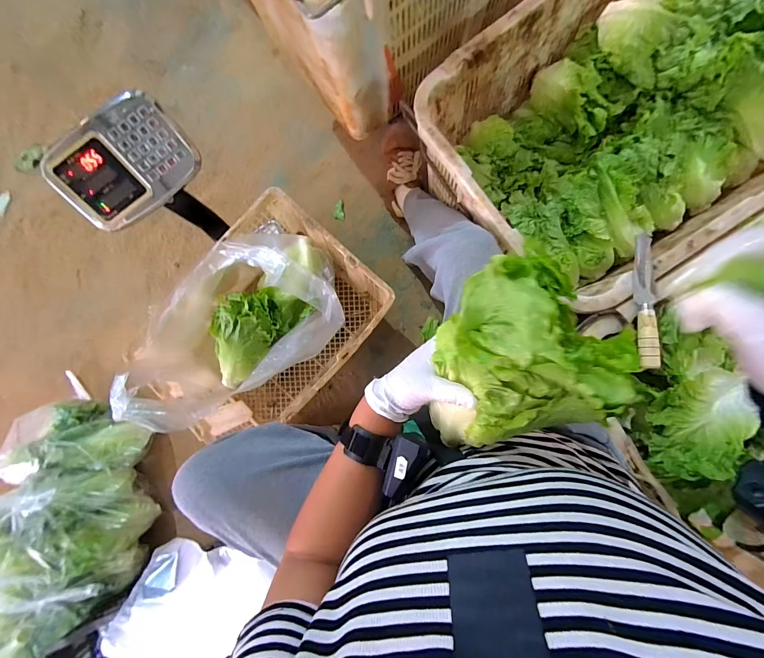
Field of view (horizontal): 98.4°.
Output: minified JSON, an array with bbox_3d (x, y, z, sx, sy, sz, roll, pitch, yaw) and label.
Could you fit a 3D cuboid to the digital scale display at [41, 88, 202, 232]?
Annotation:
[{"bbox_3d":[-0.484,-0.307,0.622,0.248,0.041,0.166,-40,125,2],"label":"digital scale display"}]

